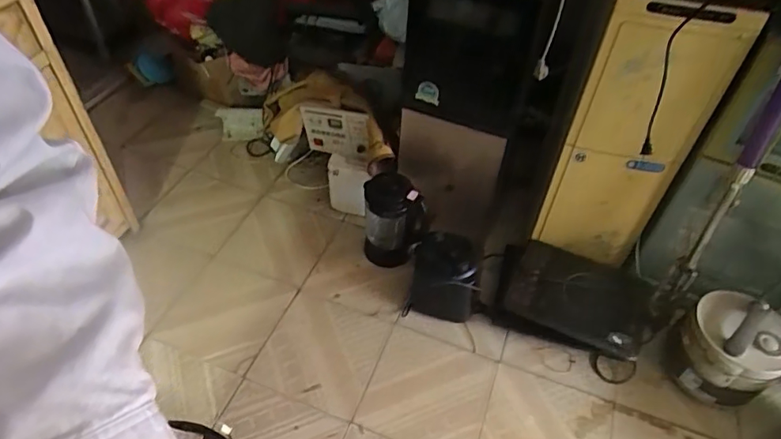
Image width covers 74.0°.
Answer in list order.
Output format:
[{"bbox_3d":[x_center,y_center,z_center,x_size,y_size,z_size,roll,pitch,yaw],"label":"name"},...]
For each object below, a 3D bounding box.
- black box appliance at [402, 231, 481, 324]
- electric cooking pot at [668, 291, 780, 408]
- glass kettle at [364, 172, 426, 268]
[{"bbox_3d":[0.141,0.148,1.366,0.171,0.218,0.150,10,48,6],"label":"black box appliance"},{"bbox_3d":[0.796,0.311,1.226,0.190,0.201,0.205,2,47,-2],"label":"electric cooking pot"},{"bbox_3d":[0.012,-0.003,1.452,0.173,0.294,0.151,9,47,5],"label":"glass kettle"}]

